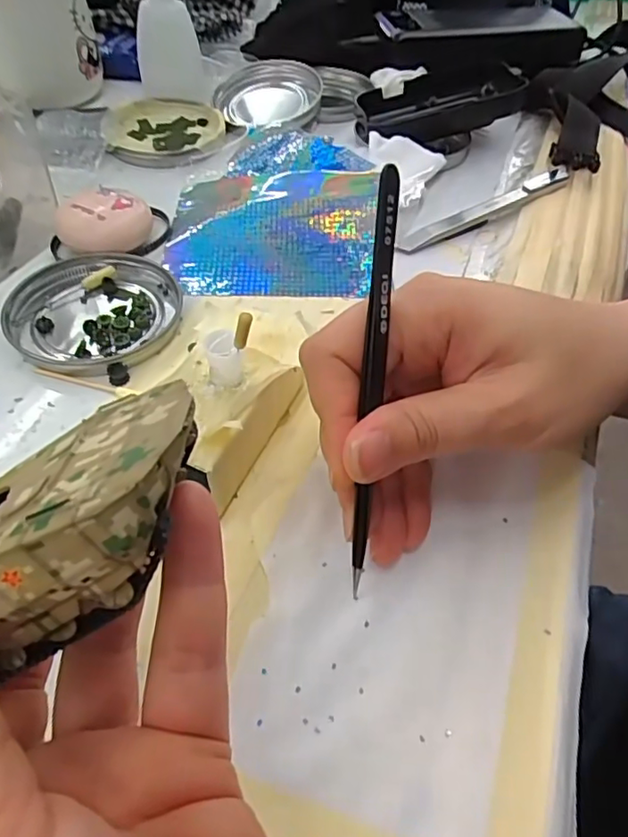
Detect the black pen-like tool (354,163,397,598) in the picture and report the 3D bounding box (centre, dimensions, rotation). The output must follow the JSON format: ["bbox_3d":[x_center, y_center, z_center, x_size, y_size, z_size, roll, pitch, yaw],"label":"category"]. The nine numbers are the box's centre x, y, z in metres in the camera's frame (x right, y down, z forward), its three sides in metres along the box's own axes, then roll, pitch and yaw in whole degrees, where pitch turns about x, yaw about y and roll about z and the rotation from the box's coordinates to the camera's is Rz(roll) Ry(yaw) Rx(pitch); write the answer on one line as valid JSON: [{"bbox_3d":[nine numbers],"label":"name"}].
[{"bbox_3d":[0.018,-0.007,0.180,0.007,0.131,0.008,3,17,0],"label":"black pen-like tool"}]

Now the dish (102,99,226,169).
[{"bbox_3d":[-0.101,-0.194,0.394,0.076,0.013,0.076,1,50,-1],"label":"dish"}]

